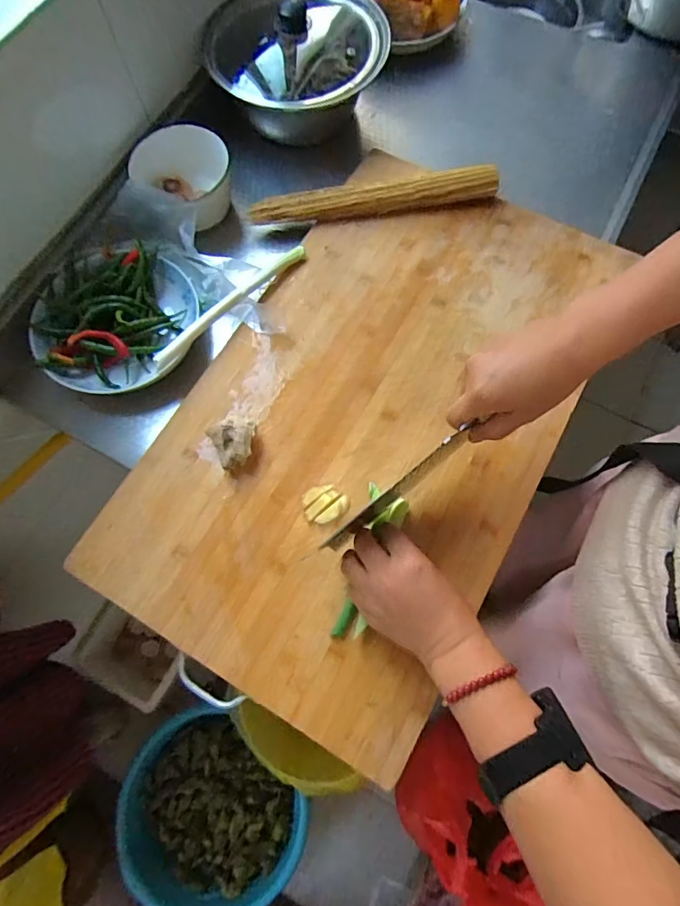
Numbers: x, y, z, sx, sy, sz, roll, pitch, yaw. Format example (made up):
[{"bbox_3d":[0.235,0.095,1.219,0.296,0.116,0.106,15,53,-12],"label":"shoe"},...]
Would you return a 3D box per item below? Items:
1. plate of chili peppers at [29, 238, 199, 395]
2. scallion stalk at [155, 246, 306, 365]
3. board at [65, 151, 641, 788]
[{"bbox_3d":[-0.267,-0.160,0.556,0.176,0.064,0.188,0,73,1],"label":"plate of chili peppers"},{"bbox_3d":[-0.126,-0.180,0.551,0.018,0.029,0.230,41,78,12],"label":"scallion stalk"},{"bbox_3d":[0.032,-0.062,0.524,0.396,0.039,0.638,27,73,8],"label":"board"}]

